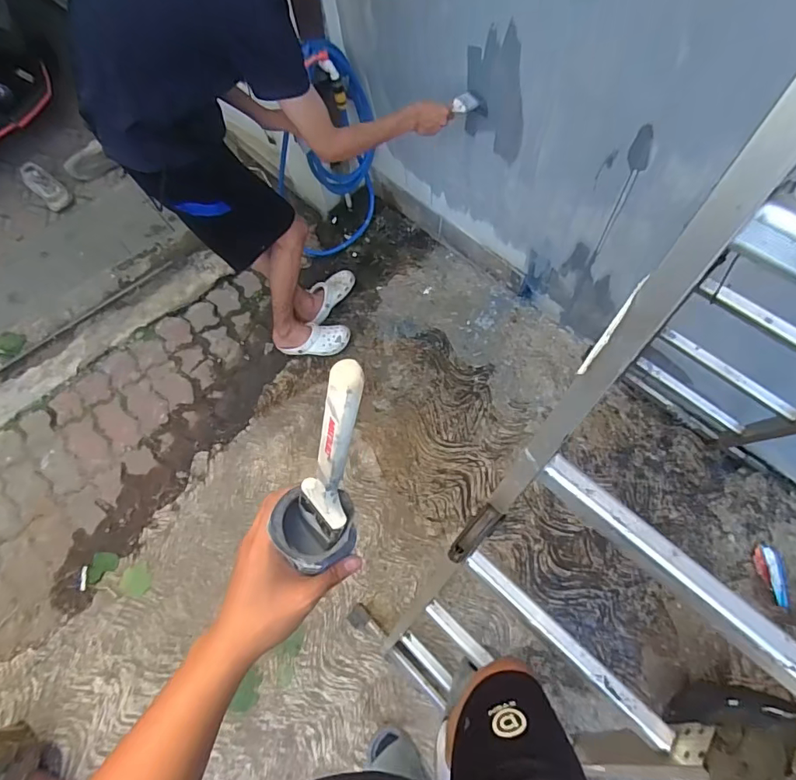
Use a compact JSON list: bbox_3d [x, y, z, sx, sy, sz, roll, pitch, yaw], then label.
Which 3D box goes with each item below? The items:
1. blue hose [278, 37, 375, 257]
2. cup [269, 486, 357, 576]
[{"bbox_3d":[-0.255,-0.832,1.693,0.381,0.677,0.253,-19,66,-5],"label":"blue hose"},{"bbox_3d":[-0.071,0.123,0.424,0.065,0.067,0.062,-1,67,3],"label":"cup"}]

